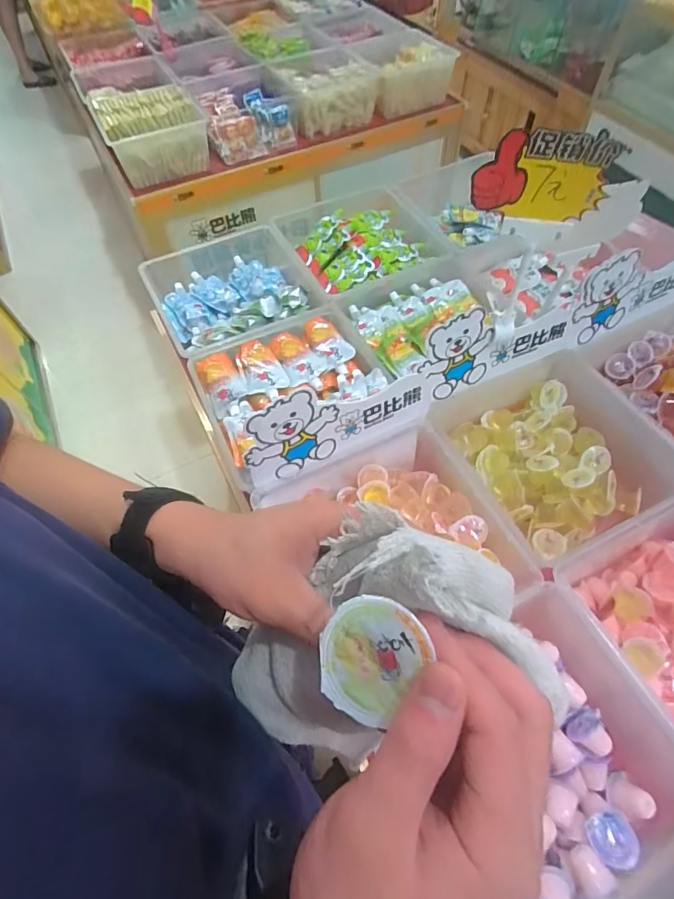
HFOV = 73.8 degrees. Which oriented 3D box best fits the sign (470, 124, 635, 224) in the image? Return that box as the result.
[{"bbox_3d":[0.247,-0.329,0.543,0.151,0.098,0.011,10,60,8],"label":"sign"}]

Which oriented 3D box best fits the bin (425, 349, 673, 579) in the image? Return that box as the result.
[{"bbox_3d":[0.347,0.015,0.736,0.315,0.120,0.306,-23,61,-11],"label":"bin"}]

